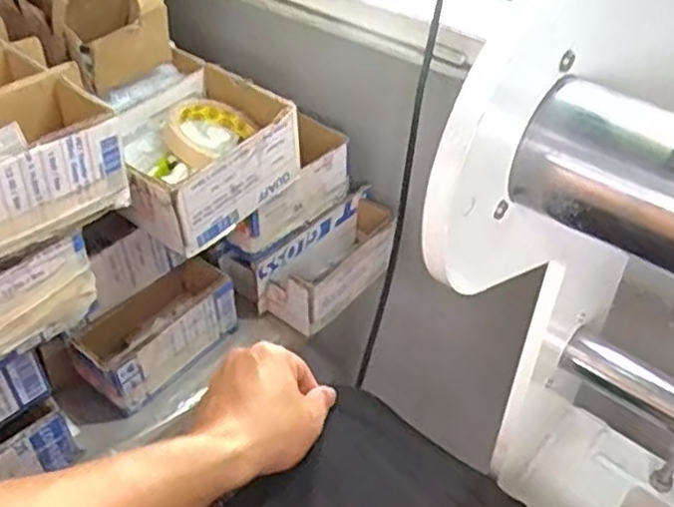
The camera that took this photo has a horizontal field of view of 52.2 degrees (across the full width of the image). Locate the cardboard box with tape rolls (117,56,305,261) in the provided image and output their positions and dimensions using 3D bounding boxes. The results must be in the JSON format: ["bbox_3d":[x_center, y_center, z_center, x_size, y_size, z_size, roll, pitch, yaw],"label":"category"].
[{"bbox_3d":[-0.135,-0.092,0.649,0.132,0.084,0.170,30,48,28],"label":"cardboard box with tape rolls"}]

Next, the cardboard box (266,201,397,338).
[{"bbox_3d":[-0.008,0.011,0.775,0.079,0.075,0.160,31,49,29],"label":"cardboard box"}]

